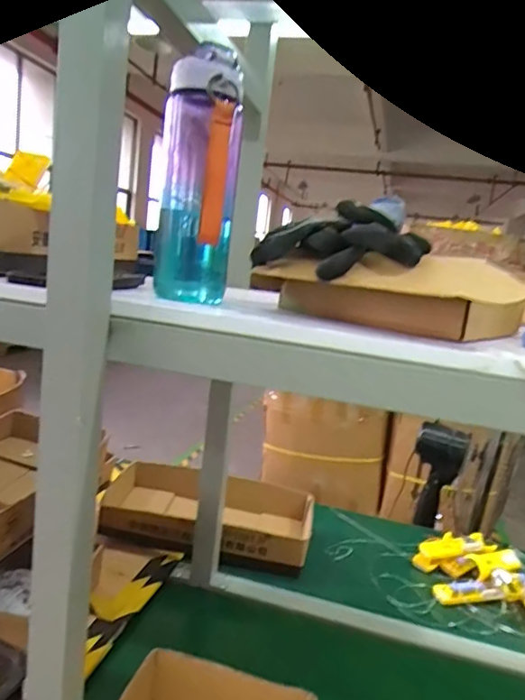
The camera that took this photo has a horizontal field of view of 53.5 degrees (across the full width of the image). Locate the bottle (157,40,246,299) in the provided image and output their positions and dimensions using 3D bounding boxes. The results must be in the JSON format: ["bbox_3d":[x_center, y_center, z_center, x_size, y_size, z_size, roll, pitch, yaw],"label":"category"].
[{"bbox_3d":[-0.062,-0.165,0.506,0.069,0.232,0.070,5,11,-9],"label":"bottle"}]

